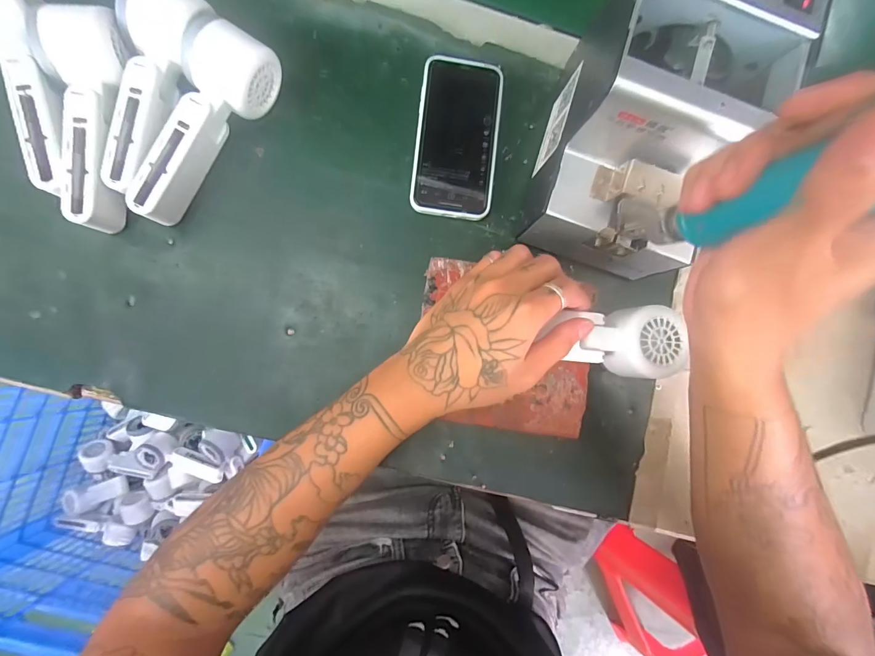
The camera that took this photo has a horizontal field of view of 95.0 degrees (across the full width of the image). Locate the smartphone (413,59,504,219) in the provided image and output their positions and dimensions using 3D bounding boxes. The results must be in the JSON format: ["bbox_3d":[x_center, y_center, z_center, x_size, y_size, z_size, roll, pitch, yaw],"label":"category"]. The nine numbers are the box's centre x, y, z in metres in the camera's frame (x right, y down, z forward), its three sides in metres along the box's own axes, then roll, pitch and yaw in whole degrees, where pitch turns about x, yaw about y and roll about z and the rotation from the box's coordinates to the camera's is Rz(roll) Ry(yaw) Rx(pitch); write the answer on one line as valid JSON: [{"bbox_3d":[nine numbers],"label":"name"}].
[{"bbox_3d":[0.018,-0.175,0.370,0.074,0.007,0.145,6,88,-5],"label":"smartphone"}]

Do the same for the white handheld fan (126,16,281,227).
[{"bbox_3d":[-0.192,-0.161,0.325,0.052,0.052,0.164,28,85,-4],"label":"white handheld fan"}]

